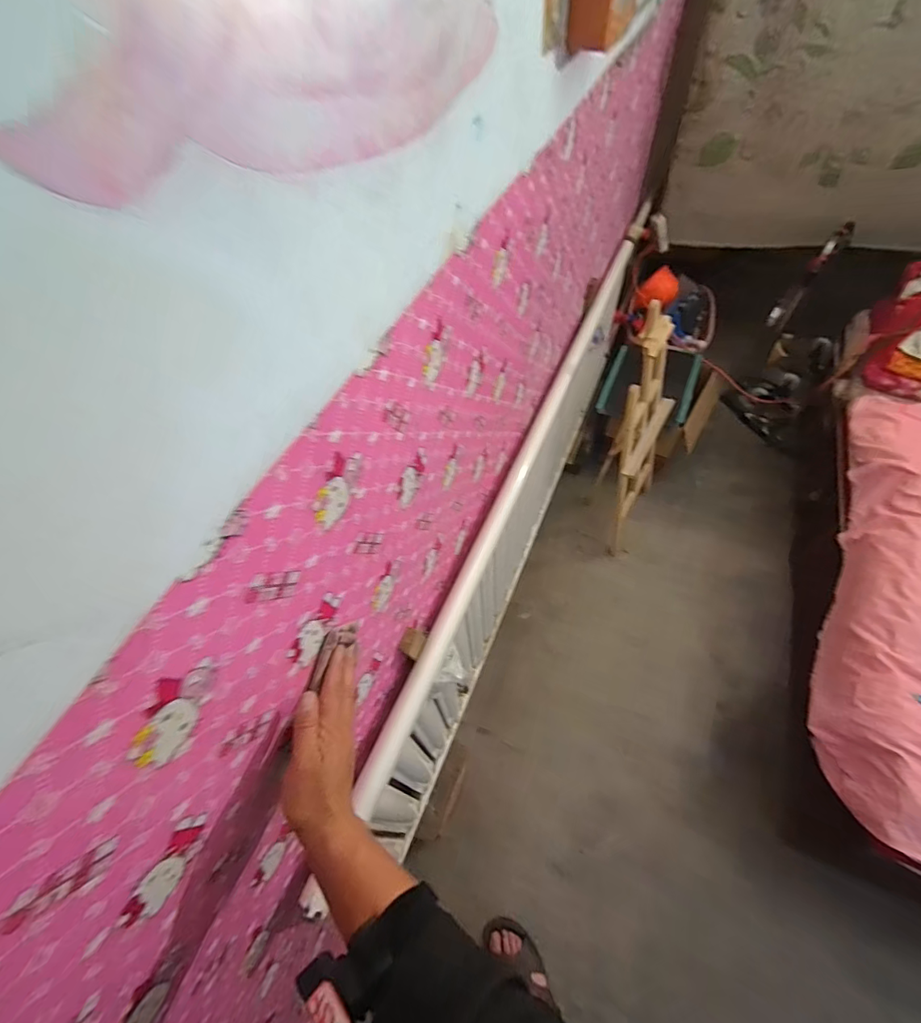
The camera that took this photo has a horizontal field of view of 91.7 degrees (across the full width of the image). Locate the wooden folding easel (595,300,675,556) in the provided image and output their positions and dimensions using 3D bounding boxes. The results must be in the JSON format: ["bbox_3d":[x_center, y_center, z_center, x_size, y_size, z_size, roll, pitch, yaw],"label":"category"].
[{"bbox_3d":[0.581,-0.231,1.443,0.183,0.813,0.362,21,59,18],"label":"wooden folding easel"}]

